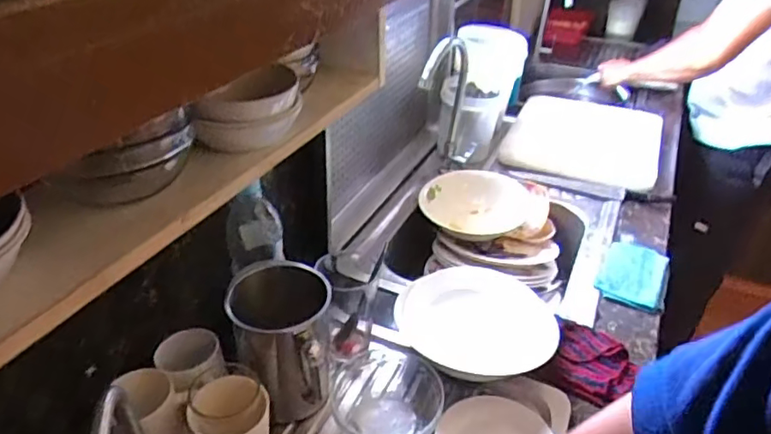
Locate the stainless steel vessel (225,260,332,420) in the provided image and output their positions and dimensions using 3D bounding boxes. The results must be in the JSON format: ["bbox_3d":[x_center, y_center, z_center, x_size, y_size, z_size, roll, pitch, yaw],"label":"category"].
[{"bbox_3d":[-0.132,0.153,0.700,0.113,0.162,0.130,1,33,0],"label":"stainless steel vessel"}]

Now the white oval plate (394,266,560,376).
[{"bbox_3d":[0.142,0.160,0.864,0.256,0.159,0.014,11,13,-12],"label":"white oval plate"}]

